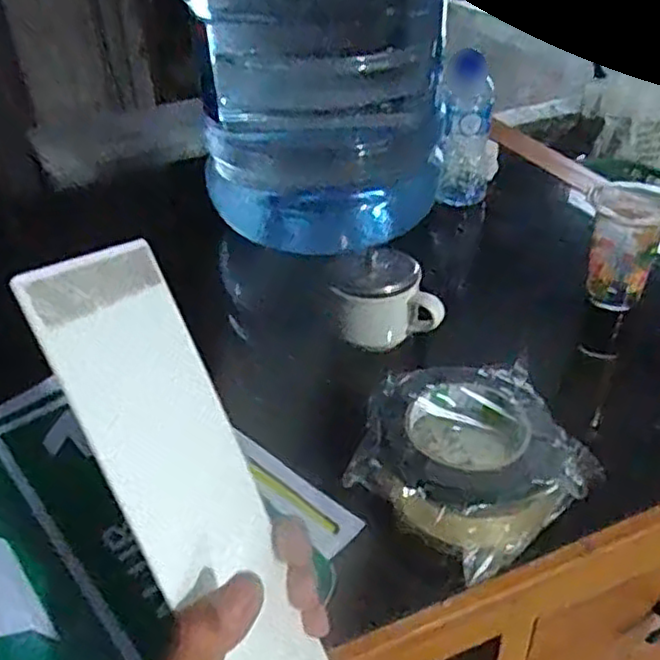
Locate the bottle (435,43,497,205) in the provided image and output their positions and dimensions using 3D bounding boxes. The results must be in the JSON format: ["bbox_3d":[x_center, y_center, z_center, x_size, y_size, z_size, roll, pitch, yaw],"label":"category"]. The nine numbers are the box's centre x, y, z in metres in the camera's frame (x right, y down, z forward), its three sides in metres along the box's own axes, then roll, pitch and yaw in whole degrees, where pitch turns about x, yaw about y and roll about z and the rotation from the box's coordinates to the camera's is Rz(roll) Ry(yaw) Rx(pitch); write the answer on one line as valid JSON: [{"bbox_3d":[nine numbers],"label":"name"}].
[{"bbox_3d":[0.153,-0.218,0.783,0.054,0.158,0.050,10,38,15],"label":"bottle"}]

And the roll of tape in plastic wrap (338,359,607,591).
[{"bbox_3d":[0.091,0.083,0.470,0.140,0.054,0.135,-21,41,-24],"label":"roll of tape in plastic wrap"}]

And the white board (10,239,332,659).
[{"bbox_3d":[-0.049,0.103,0.325,0.010,0.293,0.105,-20,11,18],"label":"white board"}]

